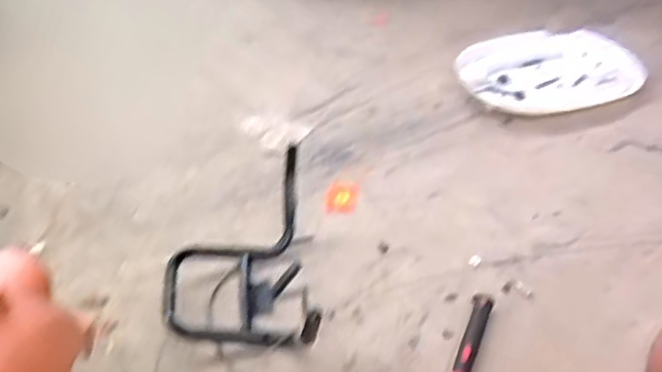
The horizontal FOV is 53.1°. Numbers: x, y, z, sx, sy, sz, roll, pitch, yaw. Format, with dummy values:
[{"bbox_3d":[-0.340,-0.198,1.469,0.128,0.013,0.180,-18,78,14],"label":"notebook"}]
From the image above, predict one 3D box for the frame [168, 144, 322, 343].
[{"bbox_3d":[-0.136,0.098,0.949,0.213,0.131,0.251,-7,40,-5],"label":"frame"}]

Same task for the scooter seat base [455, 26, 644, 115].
[{"bbox_3d":[0.448,-0.237,1.355,0.365,0.049,0.244,-11,40,-10],"label":"scooter seat base"}]

